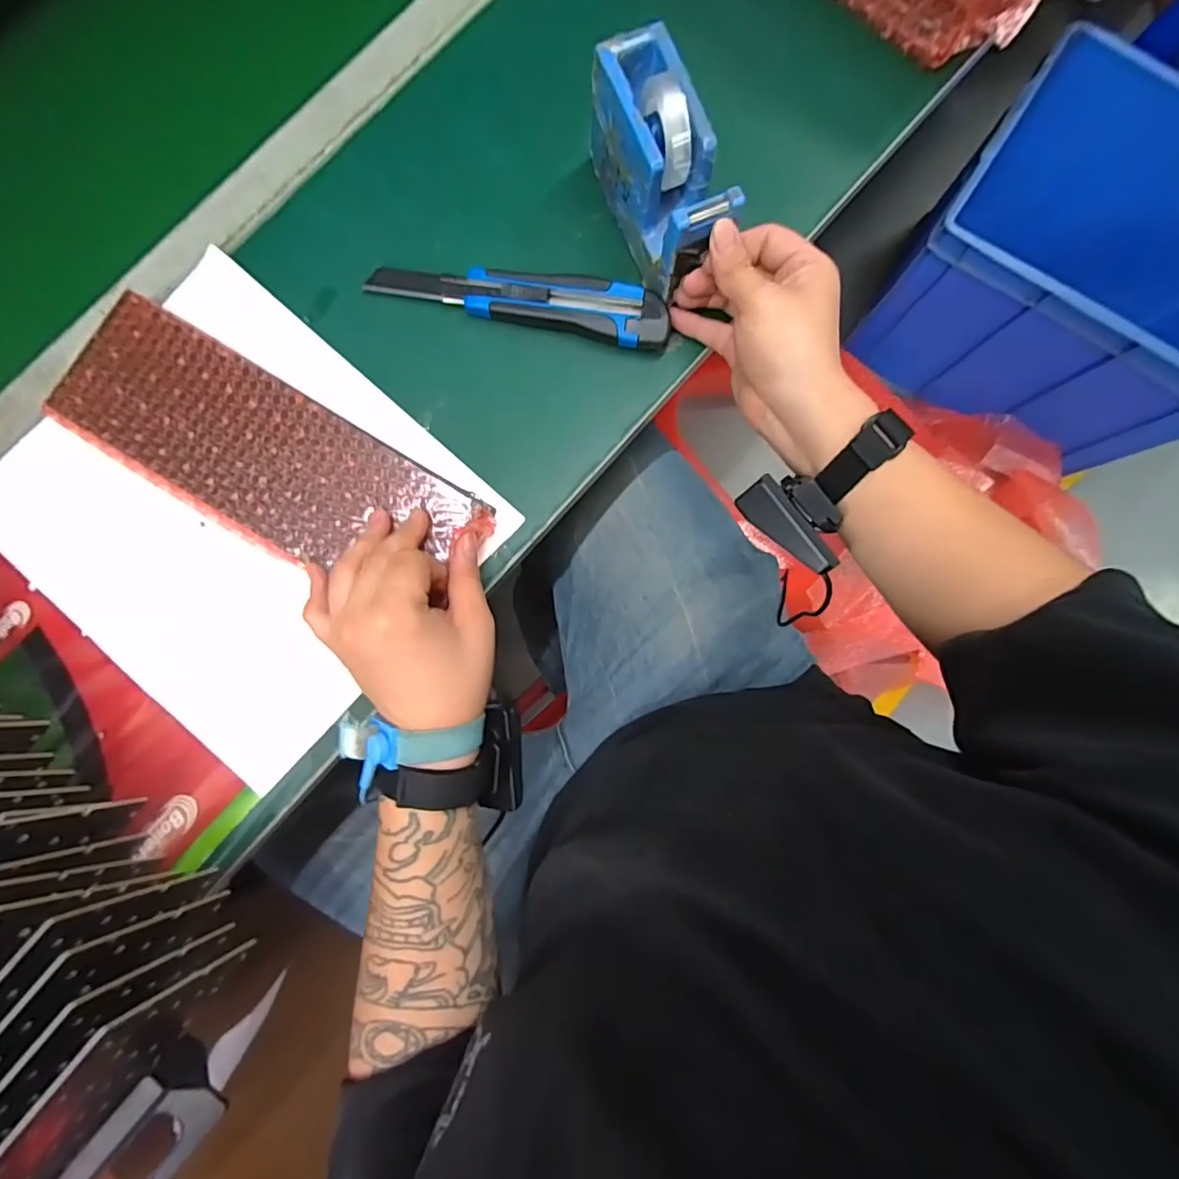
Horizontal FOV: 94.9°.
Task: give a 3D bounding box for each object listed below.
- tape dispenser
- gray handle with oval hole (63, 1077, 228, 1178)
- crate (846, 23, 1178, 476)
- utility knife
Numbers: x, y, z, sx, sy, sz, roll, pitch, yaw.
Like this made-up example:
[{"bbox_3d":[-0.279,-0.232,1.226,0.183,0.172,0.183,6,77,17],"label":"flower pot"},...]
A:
[{"bbox_3d":[0.046,-0.269,0.352,0.049,0.079,0.131,-24,85,-2],"label":"tape dispenser"},{"bbox_3d":[-0.278,0.347,0.313,0.047,0.022,0.129,40,86,3],"label":"gray handle with oval hole"},{"bbox_3d":[0.844,-0.536,0.940,0.522,0.304,0.416,33,85,3],"label":"crate"},{"bbox_3d":[-0.048,-0.206,0.380,0.208,0.016,0.039,12,84,1],"label":"utility knife"}]

